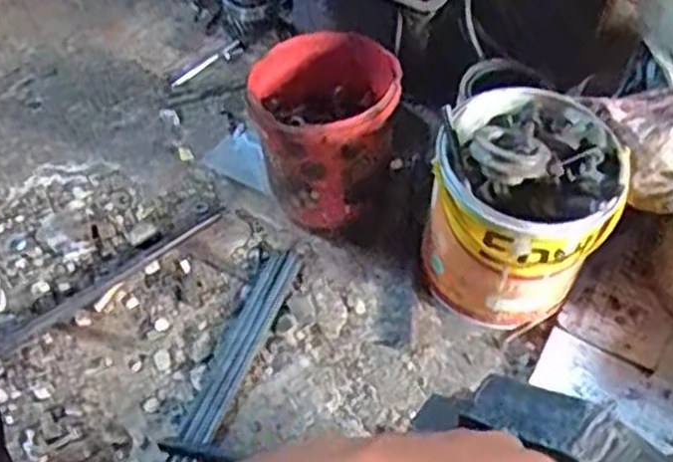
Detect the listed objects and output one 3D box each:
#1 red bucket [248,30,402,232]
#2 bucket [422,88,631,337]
[{"bbox_3d":[-0.019,-0.105,0.892,0.151,0.174,0.156,2,52,-2],"label":"red bucket"},{"bbox_3d":[0.185,-0.023,0.822,0.184,0.208,0.163,28,55,16],"label":"bucket"}]

